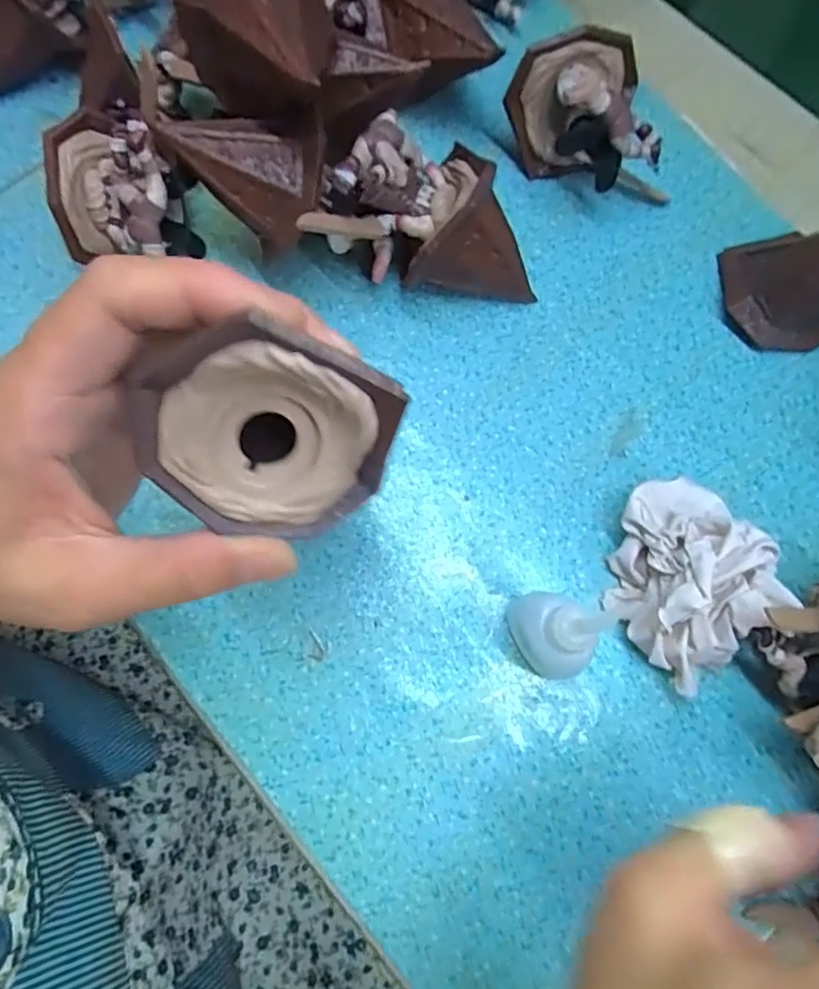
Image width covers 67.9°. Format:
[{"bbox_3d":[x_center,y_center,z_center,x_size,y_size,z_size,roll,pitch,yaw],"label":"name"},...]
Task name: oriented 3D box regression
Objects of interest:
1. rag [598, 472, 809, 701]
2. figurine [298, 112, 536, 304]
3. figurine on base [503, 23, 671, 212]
[{"bbox_3d":[0.111,0.034,0.246,0.051,0.047,0.075,-23,76,-8],"label":"rag"},{"bbox_3d":[0.009,-0.126,0.278,0.102,0.065,0.059,1,74,-1],"label":"figurine"},{"bbox_3d":[0.090,-0.186,0.297,0.071,0.063,0.067,-18,75,-7],"label":"figurine on base"}]

